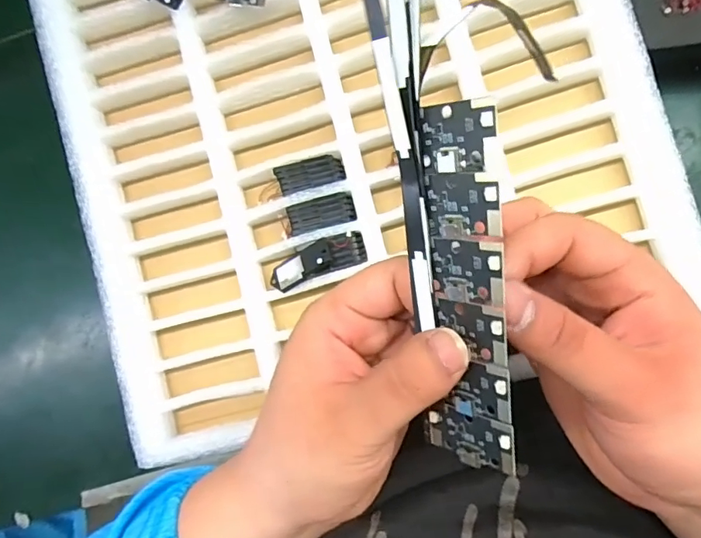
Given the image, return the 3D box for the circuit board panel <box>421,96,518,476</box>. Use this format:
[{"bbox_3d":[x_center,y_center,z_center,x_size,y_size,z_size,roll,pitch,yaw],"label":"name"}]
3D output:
[{"bbox_3d":[0.039,0.011,0.175,0.034,0.004,0.130,7,111,46],"label":"circuit board panel"}]

